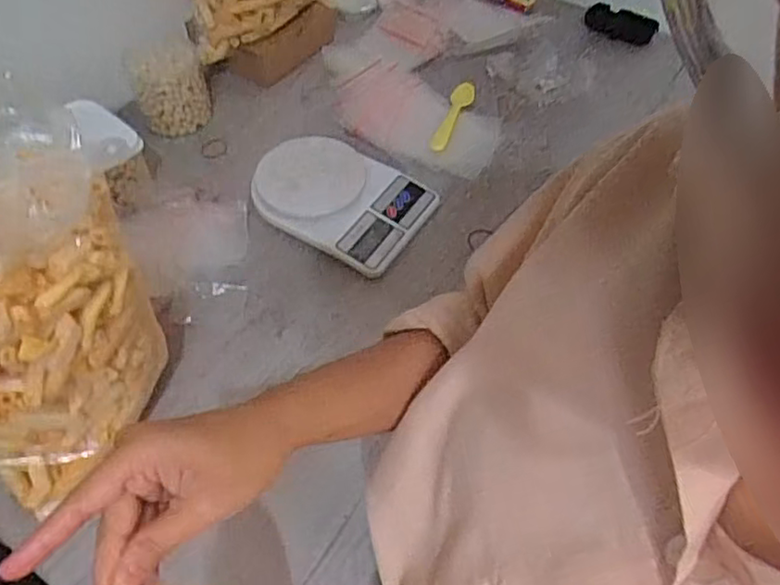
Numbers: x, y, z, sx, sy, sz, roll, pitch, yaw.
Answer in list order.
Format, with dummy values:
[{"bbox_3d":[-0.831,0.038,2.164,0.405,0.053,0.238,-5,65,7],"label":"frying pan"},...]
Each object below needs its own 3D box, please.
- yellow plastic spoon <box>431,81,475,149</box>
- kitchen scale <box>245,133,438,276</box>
[{"bbox_3d":[0.087,-0.247,0.888,0.030,0.018,0.150,18,56,13],"label":"yellow plastic spoon"},{"bbox_3d":[-0.059,-0.120,0.765,0.199,0.040,0.149,26,58,18],"label":"kitchen scale"}]

